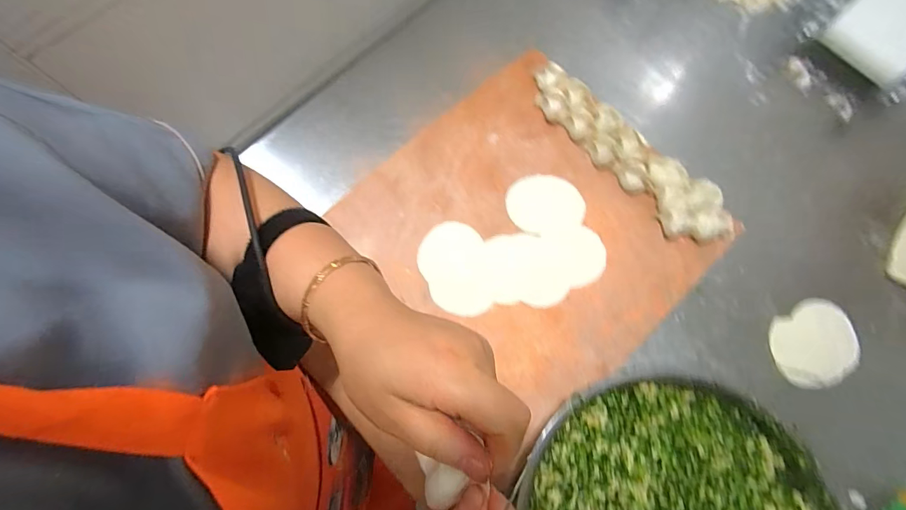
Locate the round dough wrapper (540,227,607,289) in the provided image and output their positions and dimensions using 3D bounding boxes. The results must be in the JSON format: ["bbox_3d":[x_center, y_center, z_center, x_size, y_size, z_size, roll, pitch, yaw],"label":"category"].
[{"bbox_3d":[0.140,0.001,0.482,0.076,0.004,0.072,0,74,-1],"label":"round dough wrapper"}]

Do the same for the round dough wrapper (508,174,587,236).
[{"bbox_3d":[0.112,-0.062,0.498,0.093,0.004,0.075,6,74,1],"label":"round dough wrapper"}]

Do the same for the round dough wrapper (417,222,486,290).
[{"bbox_3d":[-0.002,0.000,0.475,0.075,0.004,0.076,0,74,-1],"label":"round dough wrapper"}]

